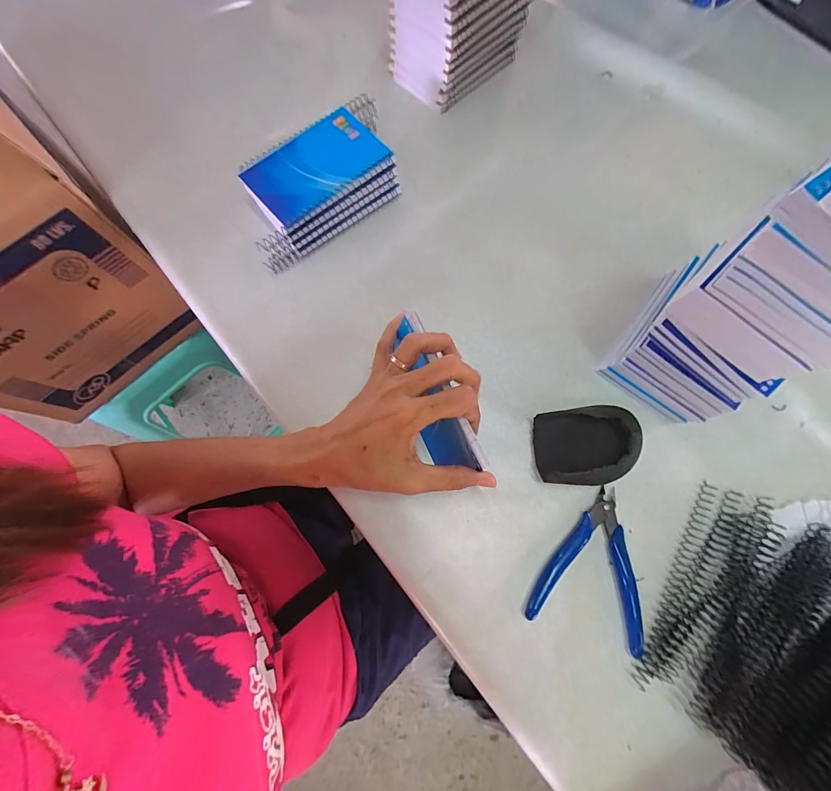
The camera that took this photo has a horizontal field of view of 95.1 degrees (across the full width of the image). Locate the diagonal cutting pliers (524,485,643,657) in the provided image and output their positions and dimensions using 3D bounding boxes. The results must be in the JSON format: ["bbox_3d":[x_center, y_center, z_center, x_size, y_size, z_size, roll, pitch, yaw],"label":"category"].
[{"bbox_3d":[0.156,0.149,0.307,0.088,0.008,0.119,36,80,9],"label":"diagonal cutting pliers"}]

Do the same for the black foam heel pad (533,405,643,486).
[{"bbox_3d":[0.145,0.043,0.326,0.086,0.027,0.064,-2,76,1],"label":"black foam heel pad"}]

